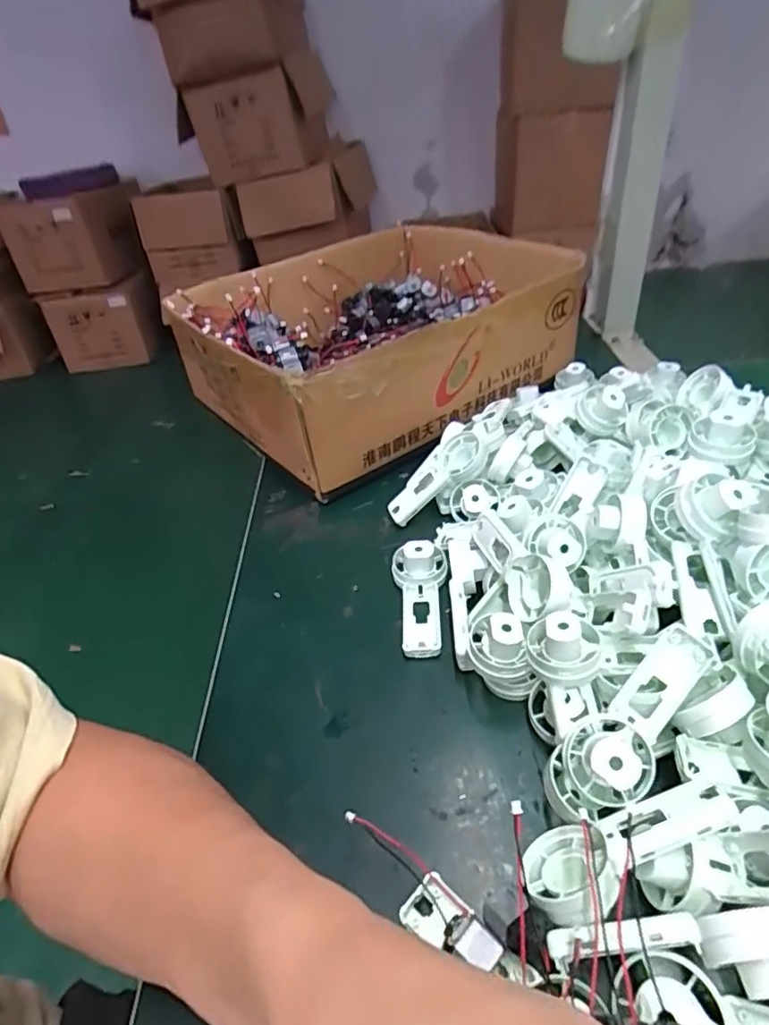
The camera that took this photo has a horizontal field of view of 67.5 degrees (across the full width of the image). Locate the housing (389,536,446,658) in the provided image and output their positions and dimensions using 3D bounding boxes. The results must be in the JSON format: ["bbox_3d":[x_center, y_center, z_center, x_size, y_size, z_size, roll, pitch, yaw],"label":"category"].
[{"bbox_3d":[0.026,0.056,0.395,0.038,0.029,0.086,-5,38,2],"label":"housing"}]

